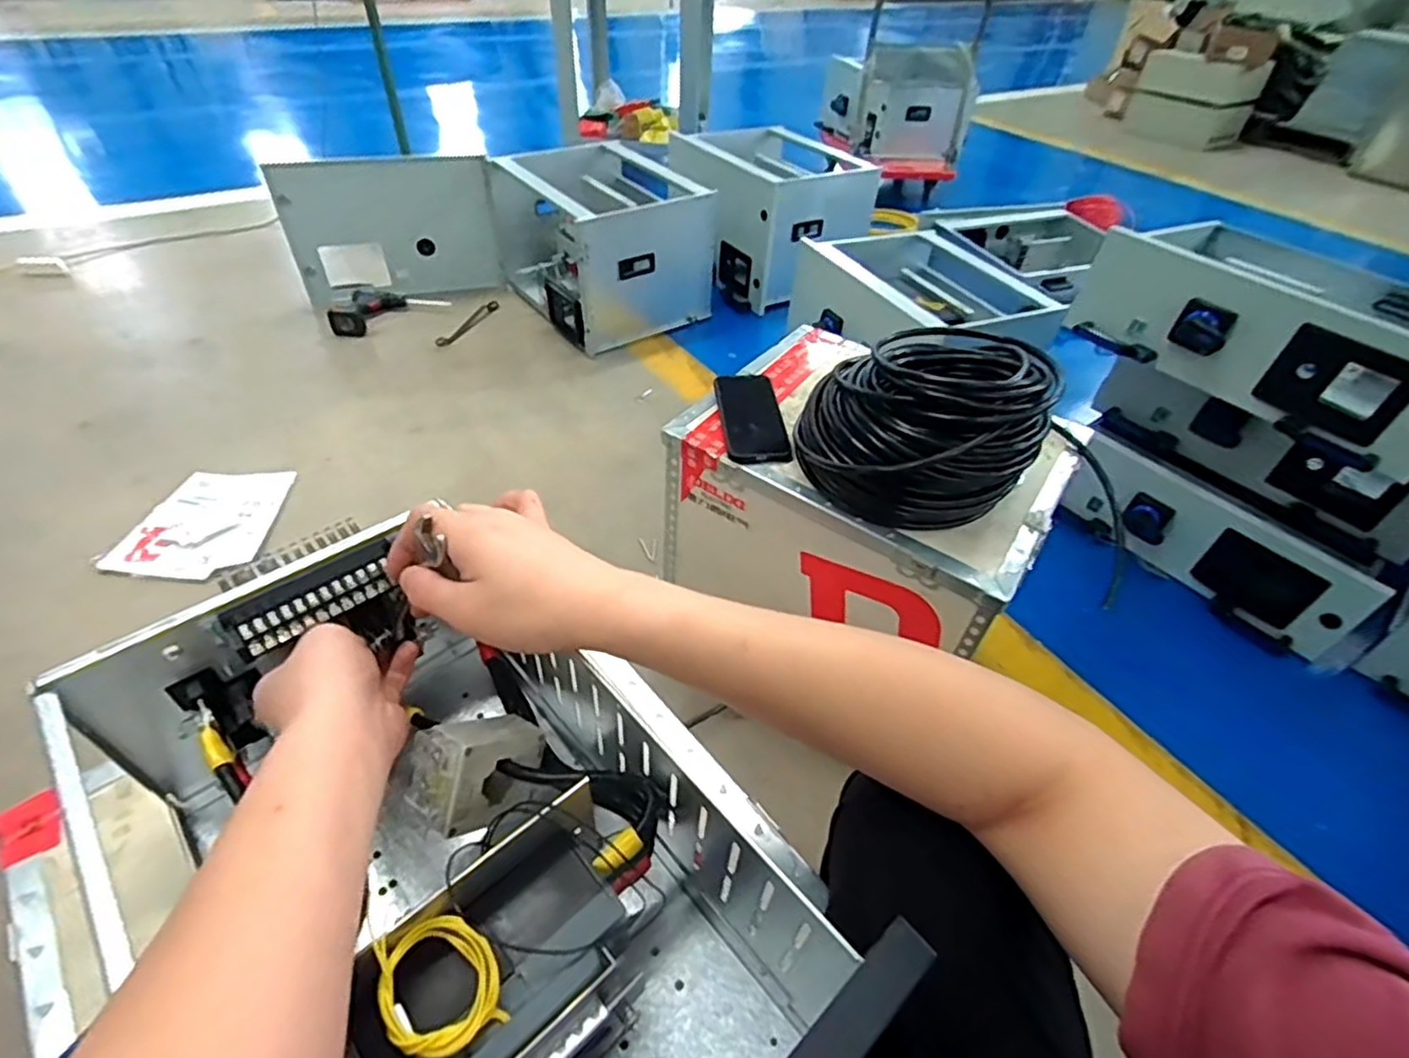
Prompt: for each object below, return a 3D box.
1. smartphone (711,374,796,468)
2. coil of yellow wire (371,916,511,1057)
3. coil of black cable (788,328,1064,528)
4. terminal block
[{"bbox_3d":[0.061,-0.144,0.863,0.078,0.012,0.162,-6,56,-6],"label":"smartphone"},{"bbox_3d":[-0.122,0.211,0.311,0.049,0.014,0.054,-12,57,-32],"label":"coil of yellow wire"},{"bbox_3d":[0.245,-0.123,0.764,0.254,0.155,0.210,-6,45,-10],"label":"coil of black cable"},{"bbox_3d":[-0.260,0.046,0.448,0.102,0.030,0.022,-31,54,-26],"label":"terminal block"}]

